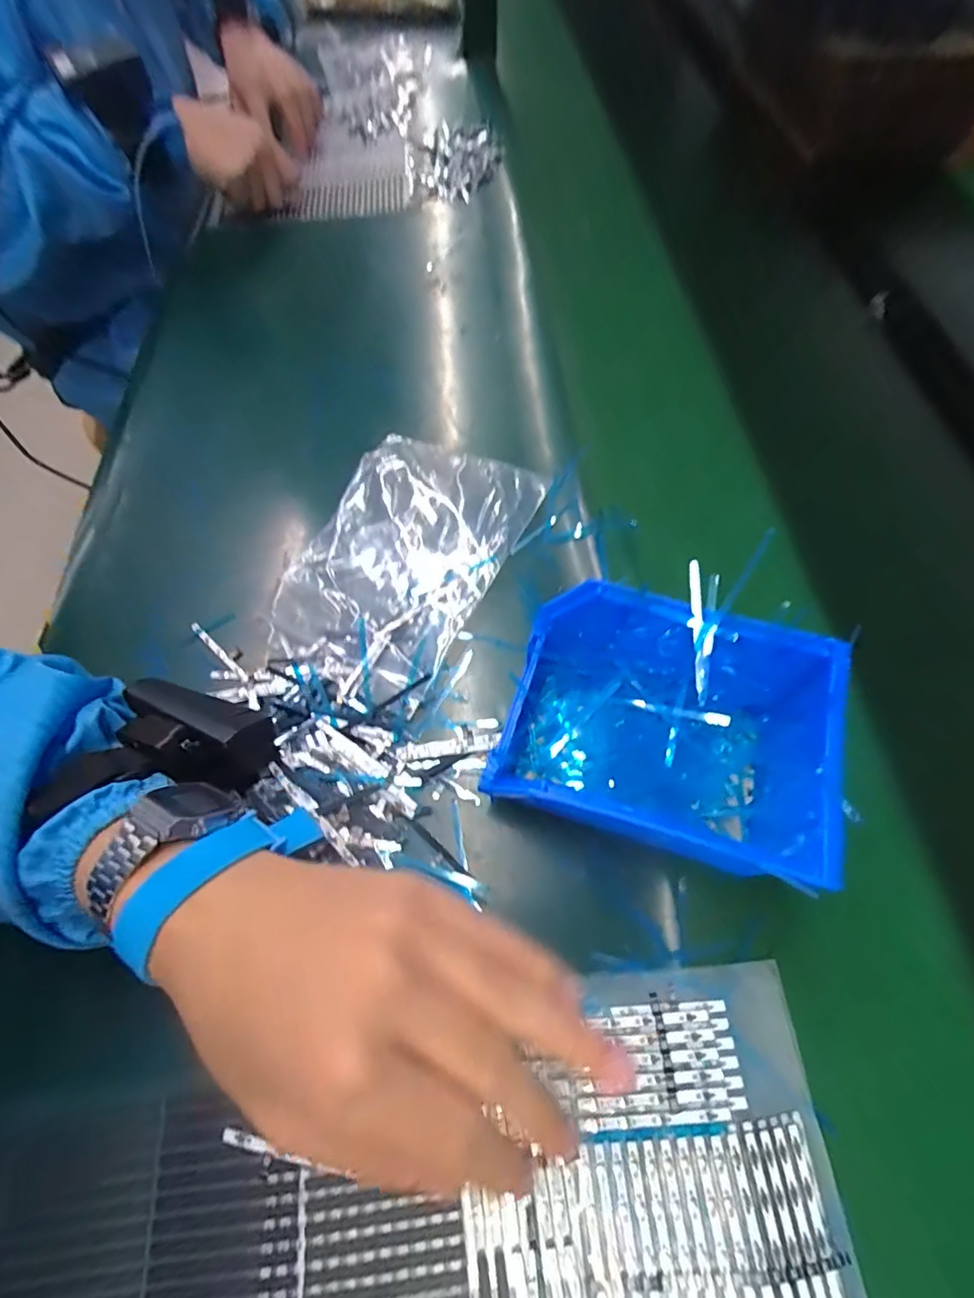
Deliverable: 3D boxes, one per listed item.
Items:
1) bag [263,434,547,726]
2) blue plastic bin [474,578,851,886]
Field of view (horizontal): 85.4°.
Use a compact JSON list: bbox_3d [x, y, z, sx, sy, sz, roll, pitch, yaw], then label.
[{"bbox_3d":[-0.053,-0.063,0.340,0.121,0.024,0.188,24,66,13],"label":"bag"},{"bbox_3d":[0.079,0.039,0.254,0.139,0.075,0.106,18,64,10],"label":"blue plastic bin"}]

